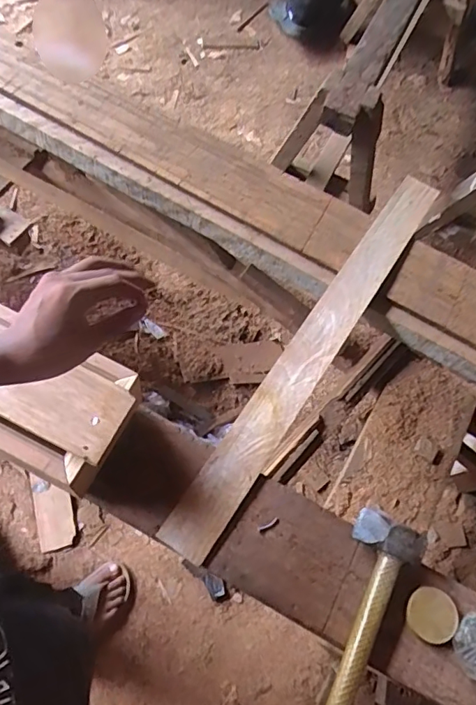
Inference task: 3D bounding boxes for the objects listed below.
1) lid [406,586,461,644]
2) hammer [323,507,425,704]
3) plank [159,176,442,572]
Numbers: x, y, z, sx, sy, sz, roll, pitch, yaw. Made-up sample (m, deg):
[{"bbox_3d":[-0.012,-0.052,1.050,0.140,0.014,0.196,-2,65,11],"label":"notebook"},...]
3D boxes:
[{"bbox_3d":[0.245,0.328,0.643,0.062,0.008,0.062,3,68,-7],"label":"lid"},{"bbox_3d":[0.140,0.343,0.612,0.075,0.038,0.305,26,67,2],"label":"hammer"},{"bbox_3d":[0.125,-0.023,0.780,0.069,0.009,0.722,33,68,9],"label":"plank"}]

